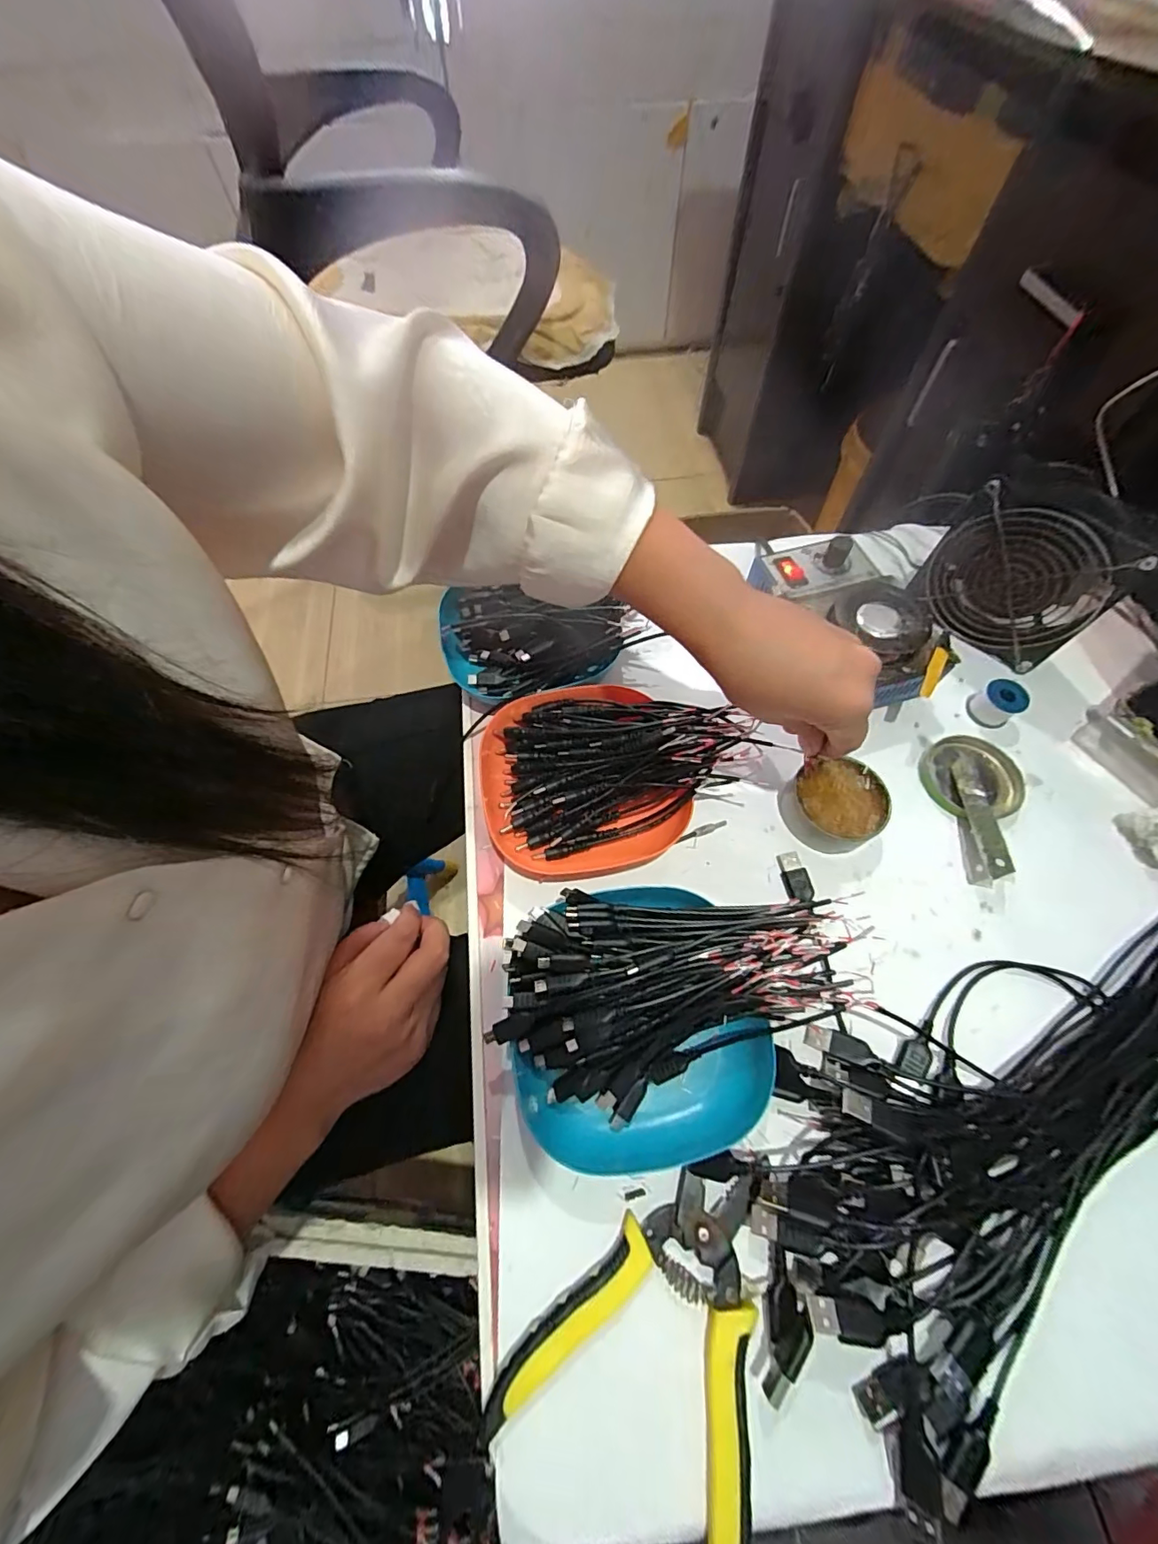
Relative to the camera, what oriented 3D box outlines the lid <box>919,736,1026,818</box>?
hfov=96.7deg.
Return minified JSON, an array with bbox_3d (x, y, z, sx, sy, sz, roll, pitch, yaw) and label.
[{"bbox_3d":[0.293,0.004,0.382,0.068,0.008,0.066,-1,63,2],"label":"lid"}]

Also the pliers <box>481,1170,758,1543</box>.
[{"bbox_3d":[0.044,0.268,0.244,0.113,0.014,0.137,30,68,16],"label":"pliers"}]

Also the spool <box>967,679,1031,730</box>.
[{"bbox_3d":[0.325,-0.053,0.400,0.031,0.026,0.031,-1,63,2],"label":"spool"}]

